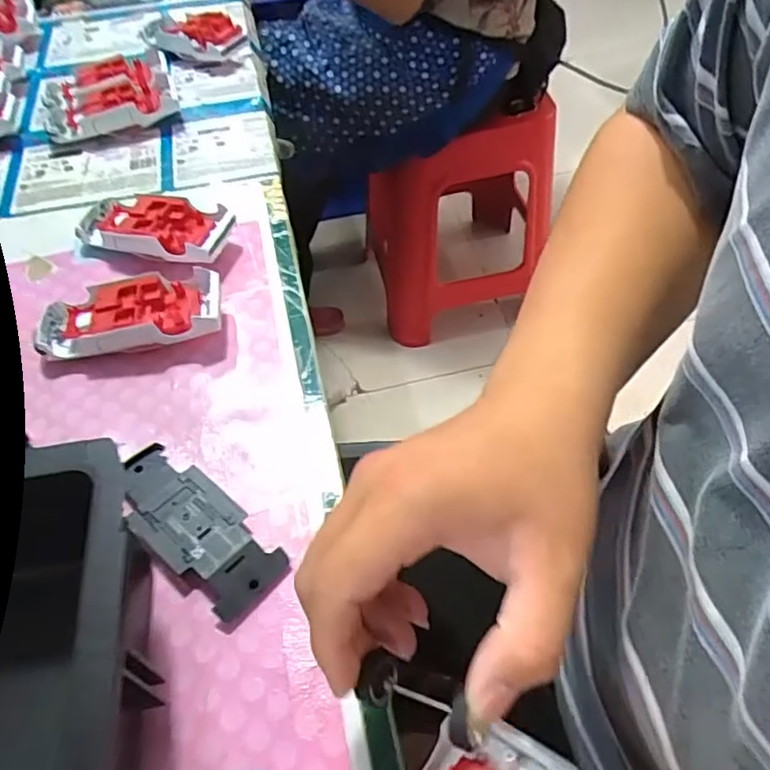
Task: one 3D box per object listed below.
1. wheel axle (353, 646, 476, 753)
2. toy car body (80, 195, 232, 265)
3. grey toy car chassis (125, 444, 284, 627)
[{"bbox_3d":[0.012,0.114,0.223,0.047,0.013,0.018,4,48,37],"label":"wheel axle"},{"bbox_3d":[-0.187,-0.129,0.501,0.138,0.033,0.064,13,54,10],"label":"toy car body"},{"bbox_3d":[-0.112,0.080,0.358,0.120,0.011,0.048,35,61,24],"label":"grey toy car chassis"}]

